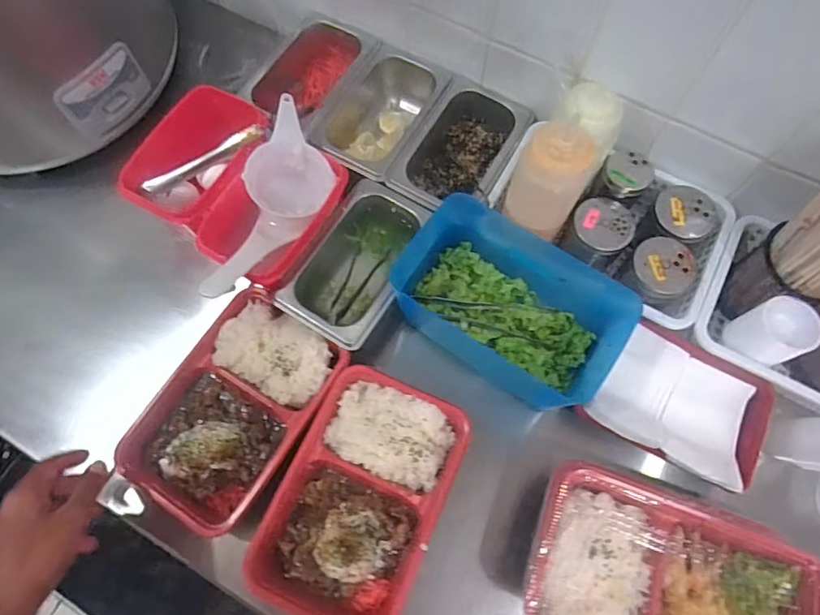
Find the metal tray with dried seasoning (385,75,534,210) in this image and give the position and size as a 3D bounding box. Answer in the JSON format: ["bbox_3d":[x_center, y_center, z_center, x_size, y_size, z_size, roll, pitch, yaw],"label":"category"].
[{"bbox_3d":[0.061,-0.176,0.617,0.109,0.066,0.168,29,72,10],"label":"metal tray with dried seasoning"}]

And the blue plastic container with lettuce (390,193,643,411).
[{"bbox_3d":[0.103,-0.003,0.535,0.211,0.097,0.132,36,73,12],"label":"blue plastic container with lettuce"}]

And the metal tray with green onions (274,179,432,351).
[{"bbox_3d":[-0.060,-0.043,0.577,0.109,0.077,0.178,21,71,7],"label":"metal tray with green onions"}]

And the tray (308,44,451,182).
[{"bbox_3d":[-0.033,-0.223,0.633,0.101,0.058,0.175,28,72,9],"label":"tray"}]

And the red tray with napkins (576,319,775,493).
[{"bbox_3d":[0.271,0.090,0.516,0.164,0.033,0.133,27,72,9],"label":"red tray with napkins"}]

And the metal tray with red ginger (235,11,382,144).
[{"bbox_3d":[-0.121,-0.273,0.648,0.106,0.069,0.167,28,72,9],"label":"metal tray with red ginger"}]

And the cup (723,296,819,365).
[{"bbox_3d":[0.361,0.027,0.523,0.048,0.071,0.058,-24,72,-9],"label":"cup"}]

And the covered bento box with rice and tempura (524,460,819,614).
[{"bbox_3d":[0.208,0.228,0.426,0.220,0.049,0.147,21,71,7],"label":"covered bento box with rice and tempura"}]

